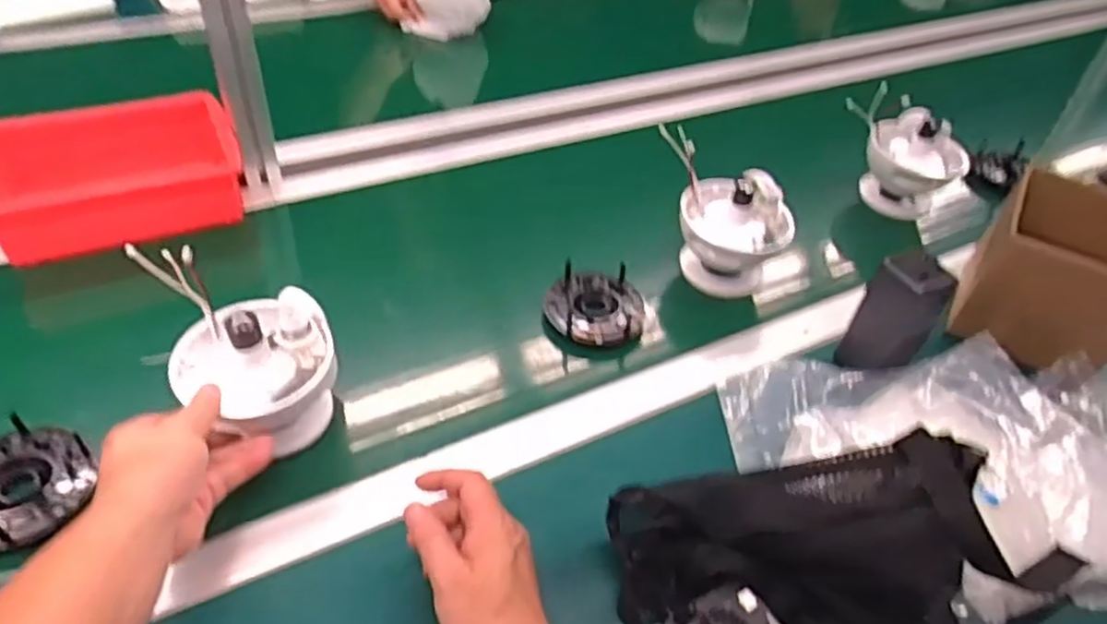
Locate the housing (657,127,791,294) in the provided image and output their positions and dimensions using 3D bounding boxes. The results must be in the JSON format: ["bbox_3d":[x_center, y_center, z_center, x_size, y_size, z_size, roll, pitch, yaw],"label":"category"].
[{"bbox_3d":[0.182,-0.097,0.776,0.128,0.138,0.096,11,42,2],"label":"housing"}]

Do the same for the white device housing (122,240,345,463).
[{"bbox_3d":[-0.248,0.034,0.593,0.115,0.127,0.141,-19,45,-27],"label":"white device housing"}]

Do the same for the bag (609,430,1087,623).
[{"bbox_3d":[0.211,0.157,0.522,0.329,0.098,0.118,-2,42,-12],"label":"bag"}]

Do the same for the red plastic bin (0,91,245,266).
[{"bbox_3d":[-0.478,-0.149,0.788,0.250,0.074,0.161,-13,47,-24],"label":"red plastic bin"}]

